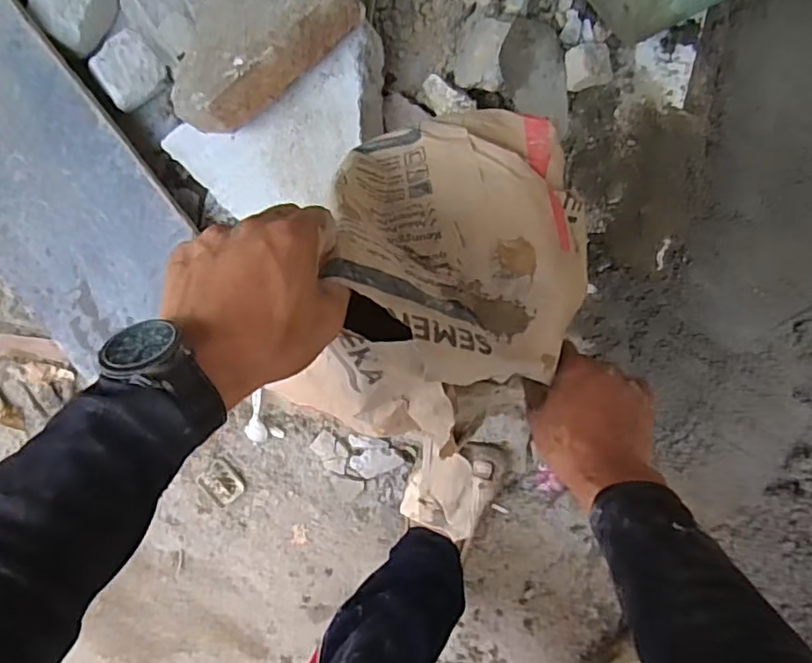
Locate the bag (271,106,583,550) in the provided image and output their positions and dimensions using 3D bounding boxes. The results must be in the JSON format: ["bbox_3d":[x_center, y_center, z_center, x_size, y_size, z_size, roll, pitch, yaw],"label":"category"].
[{"bbox_3d":[0.044,-0.052,0.466,0.199,0.189,0.249,5,96,6],"label":"bag"}]

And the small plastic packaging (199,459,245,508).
[{"bbox_3d":[-0.299,0.247,1.011,0.057,0.009,0.067,-43,90,8],"label":"small plastic packaging"}]

